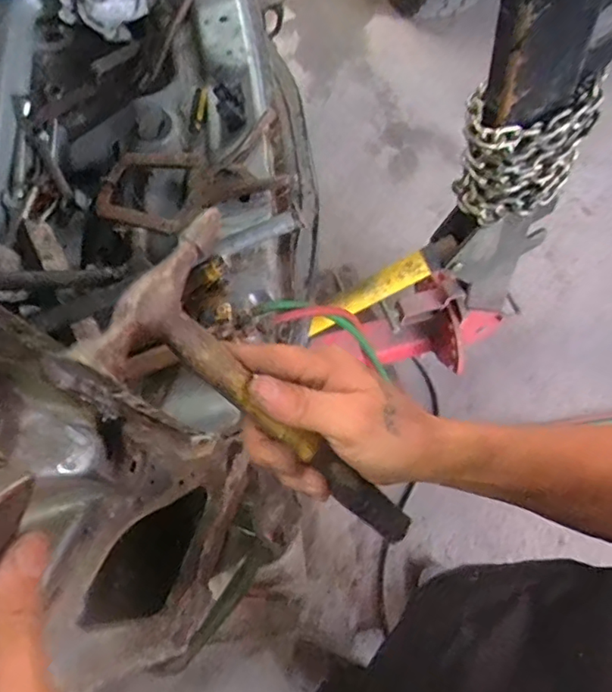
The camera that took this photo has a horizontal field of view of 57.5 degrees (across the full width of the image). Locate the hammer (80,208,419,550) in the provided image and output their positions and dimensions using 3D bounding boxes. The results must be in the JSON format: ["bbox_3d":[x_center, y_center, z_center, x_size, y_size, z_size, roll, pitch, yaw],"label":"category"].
[{"bbox_3d":[-0.006,0.046,0.329,0.099,0.025,0.240,-50,115,-18],"label":"hammer"}]

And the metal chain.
[{"bbox_3d":[0.366,-0.328,0.950,0.207,0.217,0.112,-4,66,-1],"label":"metal chain"}]

